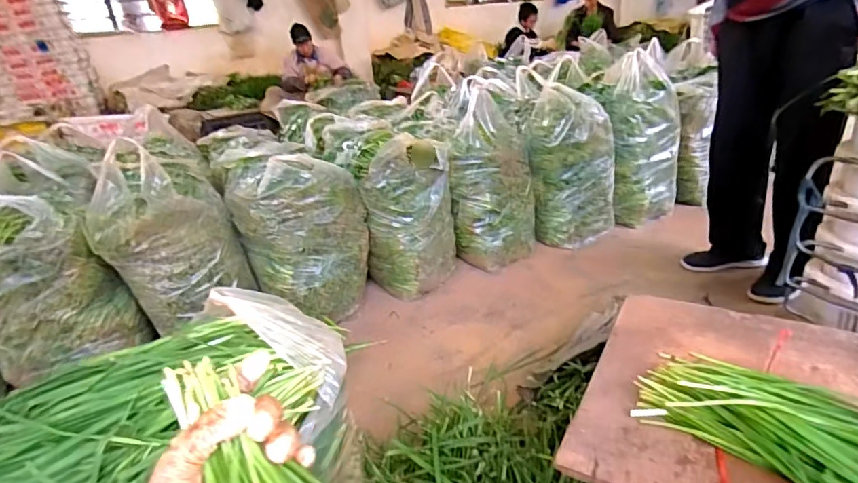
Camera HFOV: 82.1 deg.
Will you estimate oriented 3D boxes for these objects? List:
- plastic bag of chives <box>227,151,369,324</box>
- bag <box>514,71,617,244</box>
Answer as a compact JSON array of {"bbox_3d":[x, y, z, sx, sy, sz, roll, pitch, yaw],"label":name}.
[{"bbox_3d":[-0.397,-0.032,1.547,0.373,0.439,0.354,-13,26,-18],"label":"plastic bag of chives"},{"bbox_3d":[0.537,-0.285,1.882,0.321,0.552,0.316,2,25,14],"label":"bag"}]

